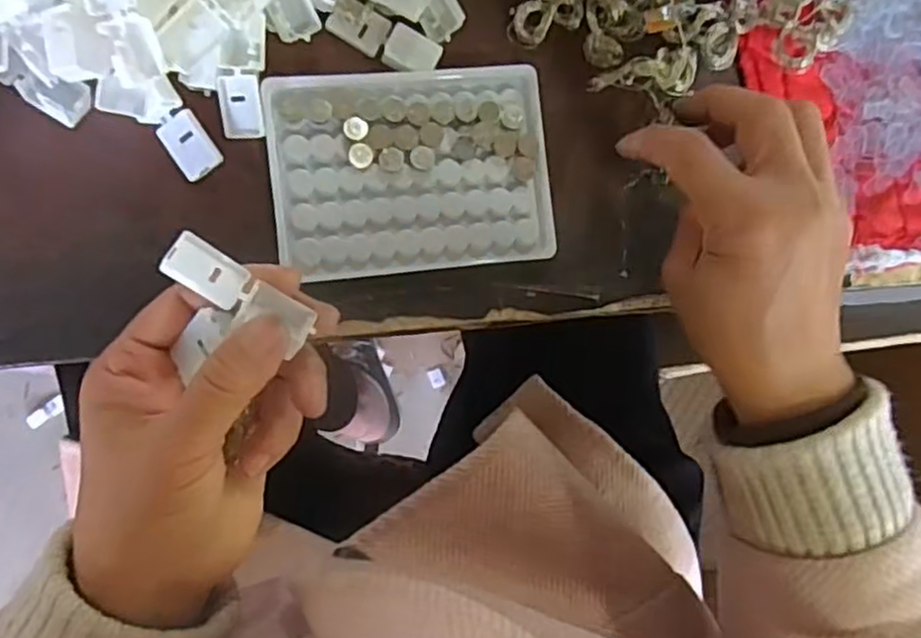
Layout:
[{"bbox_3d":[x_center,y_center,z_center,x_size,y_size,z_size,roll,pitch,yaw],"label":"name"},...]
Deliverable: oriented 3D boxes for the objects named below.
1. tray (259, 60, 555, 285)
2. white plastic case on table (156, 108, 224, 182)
[{"bbox_3d":[-0.023,-0.070,0.339,0.128,0.012,0.094,-6,90,-9],"label":"tray"},{"bbox_3d":[-0.123,-0.078,0.323,0.019,0.011,0.027,-35,94,-8],"label":"white plastic case on table"}]

